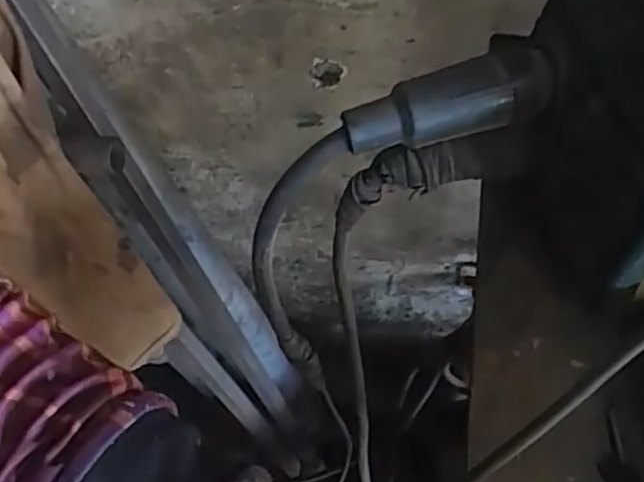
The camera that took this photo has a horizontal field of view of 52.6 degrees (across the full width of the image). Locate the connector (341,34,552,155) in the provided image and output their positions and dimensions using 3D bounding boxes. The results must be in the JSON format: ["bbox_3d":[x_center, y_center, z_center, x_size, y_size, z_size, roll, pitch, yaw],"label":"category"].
[{"bbox_3d":[0.063,-0.069,0.328,0.102,0.034,0.030,-17,60,-7],"label":"connector"}]

